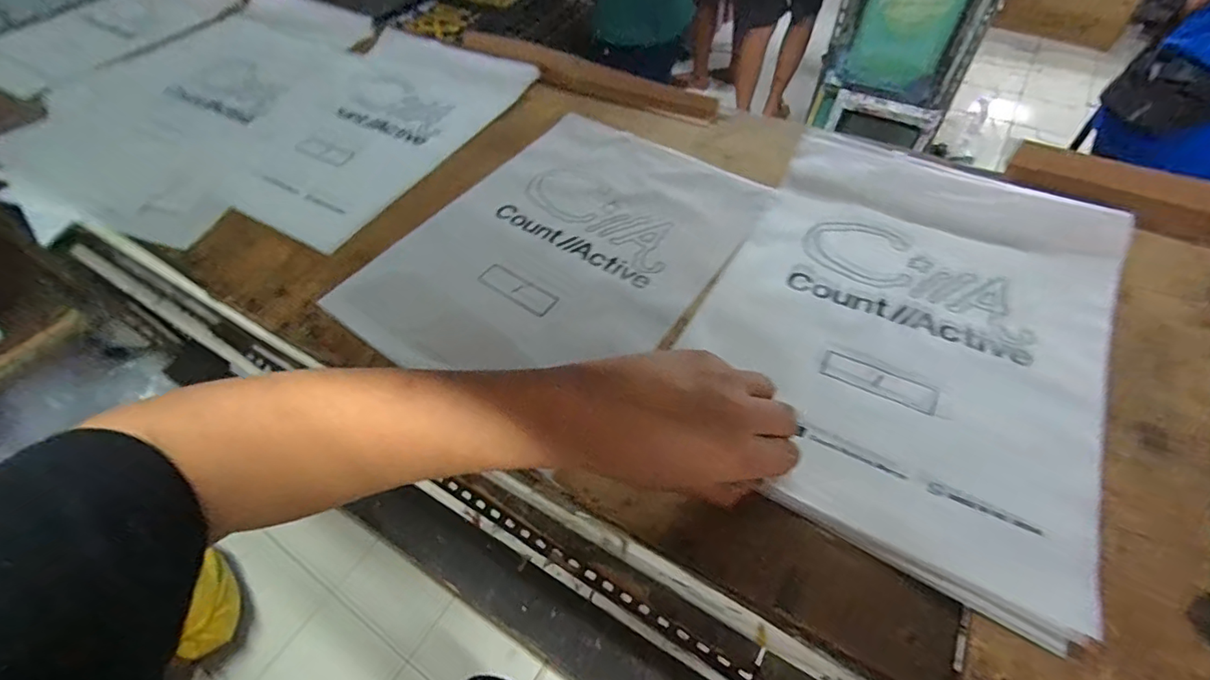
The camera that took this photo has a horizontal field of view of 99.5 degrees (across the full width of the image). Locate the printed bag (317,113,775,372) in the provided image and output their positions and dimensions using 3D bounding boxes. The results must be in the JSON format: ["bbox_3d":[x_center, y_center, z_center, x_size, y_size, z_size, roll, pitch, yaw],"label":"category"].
[{"bbox_3d":[-0.040,-0.085,0.469,0.260,0.011,0.332,29,61,22],"label":"printed bag"}]

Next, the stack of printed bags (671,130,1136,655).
[{"bbox_3d":[0.225,-0.018,0.392,0.269,0.027,0.357,25,60,20],"label":"stack of printed bags"}]

